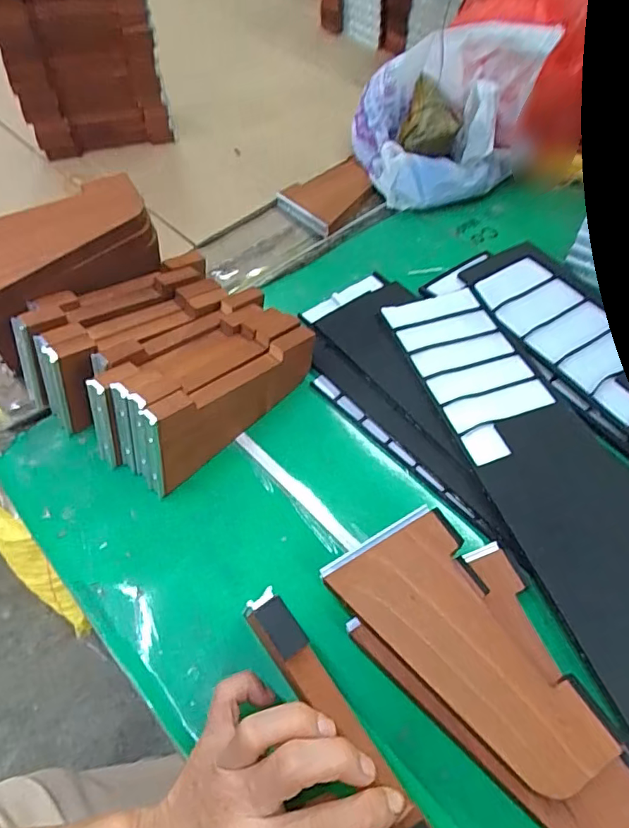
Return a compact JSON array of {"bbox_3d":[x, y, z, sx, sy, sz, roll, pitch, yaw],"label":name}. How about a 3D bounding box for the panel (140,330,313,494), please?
[{"bbox_3d":[-0.060,-0.012,0.387,0.019,0.078,0.155,38,63,23],"label":"panel"}]

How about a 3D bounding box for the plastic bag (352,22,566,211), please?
[{"bbox_3d":[0.147,-0.329,0.573,0.179,0.139,0.135,-20,57,-14],"label":"plastic bag"}]

